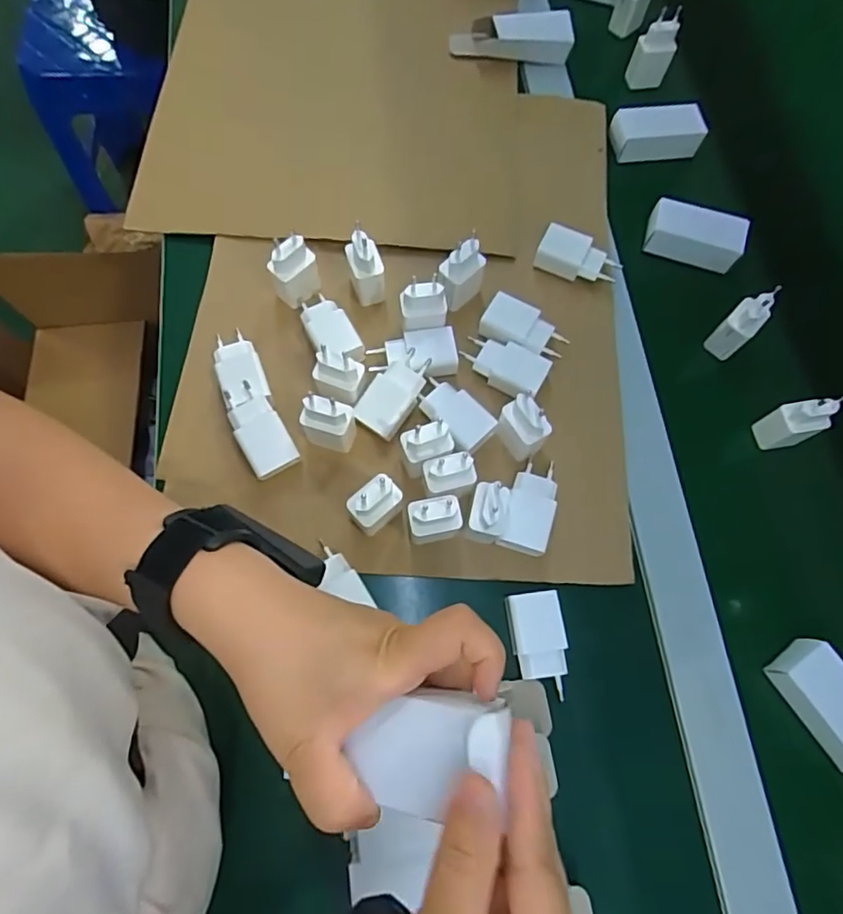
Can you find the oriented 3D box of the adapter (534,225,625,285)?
[{"bbox_3d":[0.152,-0.193,0.543,0.078,0.032,0.031,19,72,5],"label":"adapter"}]

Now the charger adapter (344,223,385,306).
[{"bbox_3d":[-0.052,-0.175,0.512,0.026,0.071,0.039,-20,73,-8],"label":"charger adapter"}]

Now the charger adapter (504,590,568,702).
[{"bbox_3d":[0.089,0.143,0.434,0.041,0.024,0.073,-6,72,-4],"label":"charger adapter"}]

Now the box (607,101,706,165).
[{"bbox_3d":[0.259,-0.356,0.619,0.096,0.031,0.052,-2,72,-2],"label":"box"}]

